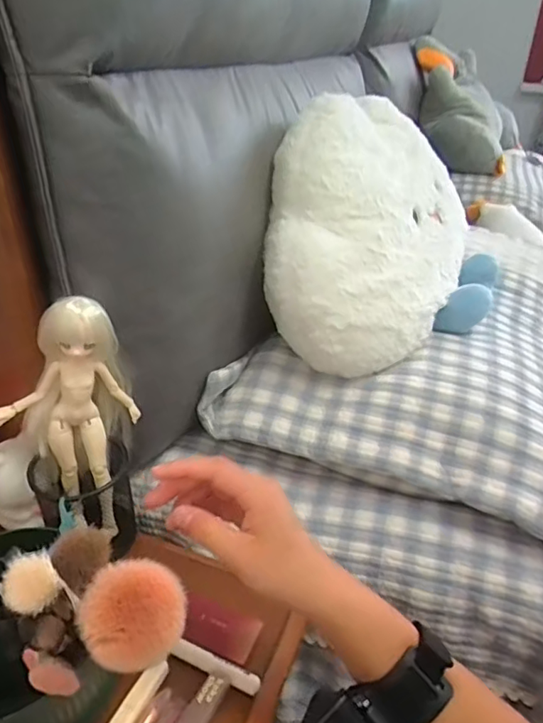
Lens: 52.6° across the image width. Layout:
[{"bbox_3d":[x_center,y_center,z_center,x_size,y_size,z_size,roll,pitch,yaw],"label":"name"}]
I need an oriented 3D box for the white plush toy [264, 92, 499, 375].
[{"bbox_3d":[0.149,-0.170,0.661,0.238,0.225,0.372,13,34,17],"label":"white plush toy"}]

